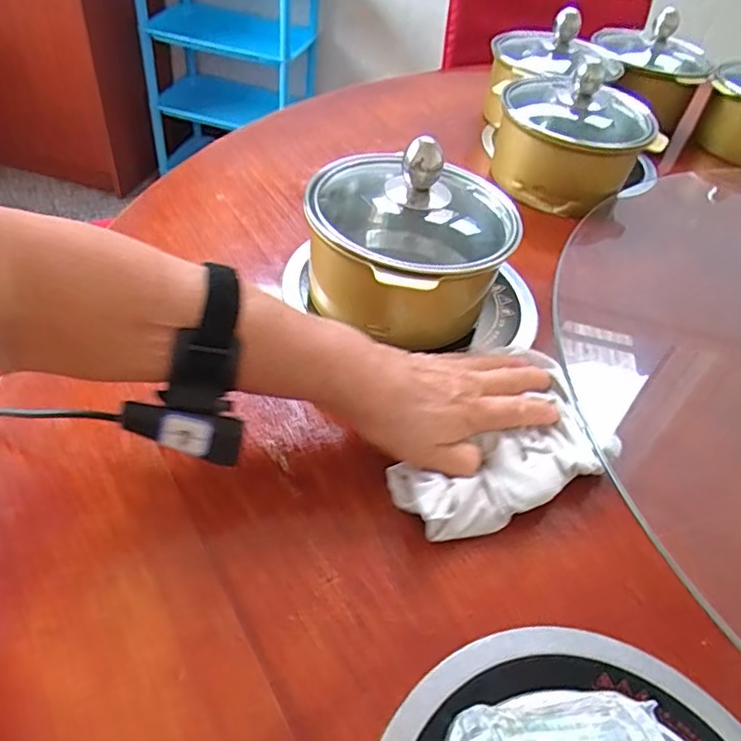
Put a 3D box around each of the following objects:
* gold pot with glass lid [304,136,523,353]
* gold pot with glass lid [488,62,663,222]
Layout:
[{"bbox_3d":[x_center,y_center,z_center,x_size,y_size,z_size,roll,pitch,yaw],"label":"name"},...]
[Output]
[{"bbox_3d":[0.025,-0.106,0.477,0.139,0.130,0.156,-21,53,-27],"label":"gold pot with glass lid"},{"bbox_3d":[0.219,-0.260,0.665,0.146,0.129,0.147,5,46,-5],"label":"gold pot with glass lid"}]

